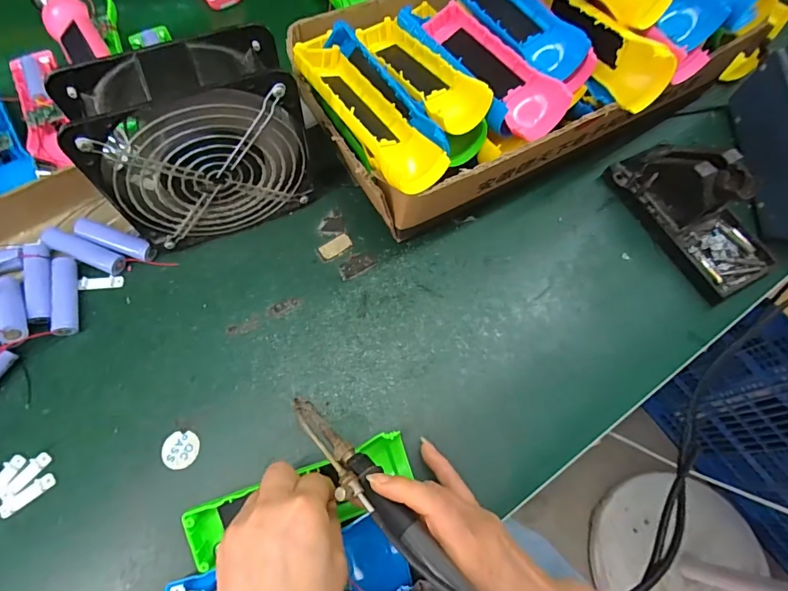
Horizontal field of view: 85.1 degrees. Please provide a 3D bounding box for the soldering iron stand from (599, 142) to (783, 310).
[{"bbox_3d":[0.282,-0.082,0.389,0.080,0.075,0.156,-23,71,-12],"label":"soldering iron stand"}]

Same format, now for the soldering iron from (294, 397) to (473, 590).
[{"bbox_3d":[-0.003,0.124,0.244,0.022,0.026,0.195,-40,57,-17],"label":"soldering iron"}]

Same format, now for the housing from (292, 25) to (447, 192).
[{"bbox_3d":[-0.030,-0.152,0.335,0.050,0.025,0.185,-31,73,-15],"label":"housing"}]

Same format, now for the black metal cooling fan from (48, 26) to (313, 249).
[{"bbox_3d":[-0.145,-0.111,0.336,0.144,0.152,0.060,-25,71,-13],"label":"black metal cooling fan"}]

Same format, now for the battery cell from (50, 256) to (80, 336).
[{"bbox_3d":[-0.273,0.001,0.358,0.016,0.016,0.068,-14,69,-9],"label":"battery cell"}]

